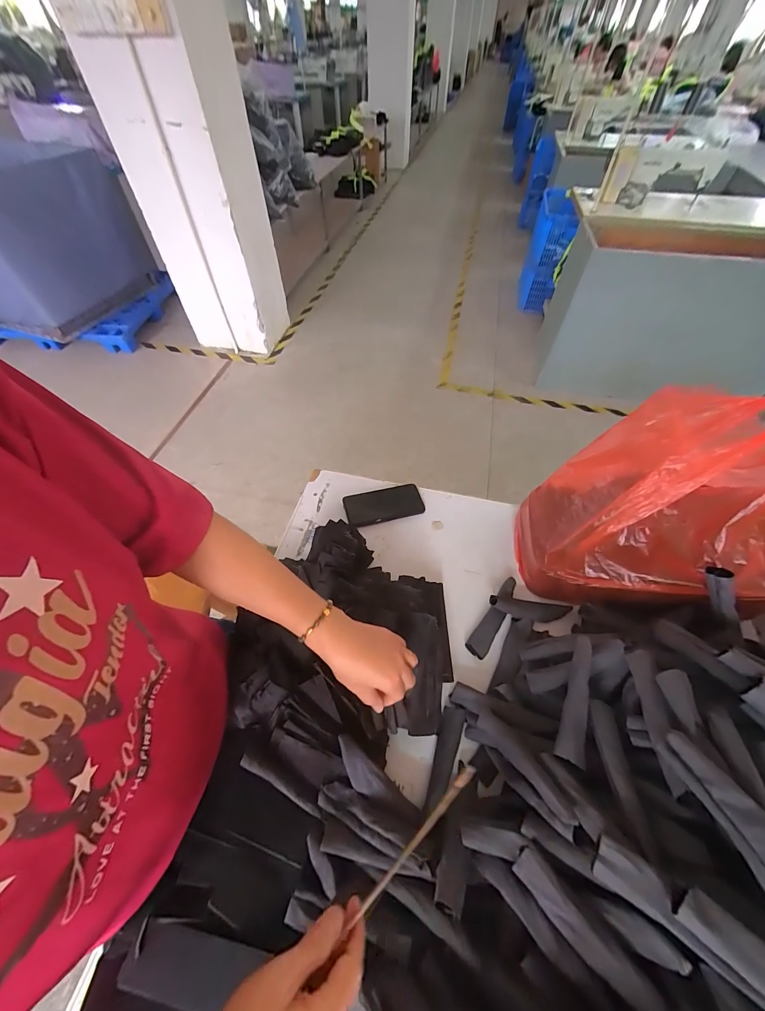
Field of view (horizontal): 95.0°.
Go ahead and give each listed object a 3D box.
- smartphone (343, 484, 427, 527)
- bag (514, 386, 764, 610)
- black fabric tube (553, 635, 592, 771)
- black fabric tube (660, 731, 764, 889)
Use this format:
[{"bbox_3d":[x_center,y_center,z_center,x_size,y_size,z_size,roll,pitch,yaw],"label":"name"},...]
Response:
[{"bbox_3d":[0.003,-0.001,0.749,0.163,0.015,0.076,-12,55,-9],"label":"smartphone"},{"bbox_3d":[0.422,0.008,0.521,0.323,0.324,0.190,7,54,5],"label":"bag"},{"bbox_3d":[0.254,0.247,0.454,0.030,0.022,0.151,22,57,15],"label":"black fabric tube"},{"bbox_3d":[0.316,0.278,0.307,0.033,0.027,0.142,-6,28,-5],"label":"black fabric tube"}]

